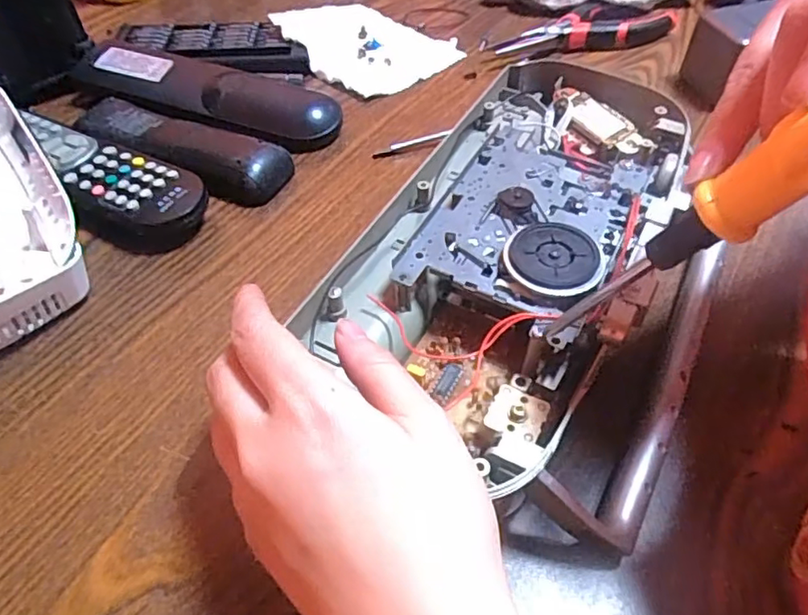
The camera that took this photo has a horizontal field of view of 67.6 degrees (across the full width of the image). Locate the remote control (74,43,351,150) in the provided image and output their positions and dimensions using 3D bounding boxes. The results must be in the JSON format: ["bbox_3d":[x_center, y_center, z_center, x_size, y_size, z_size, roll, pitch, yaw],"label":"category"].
[{"bbox_3d":[-0.137,-0.148,0.419,0.187,0.028,0.057,20,53,17],"label":"remote control"}]

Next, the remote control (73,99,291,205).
[{"bbox_3d":[-0.145,-0.105,0.389,0.149,0.022,0.047,21,53,18],"label":"remote control"}]

